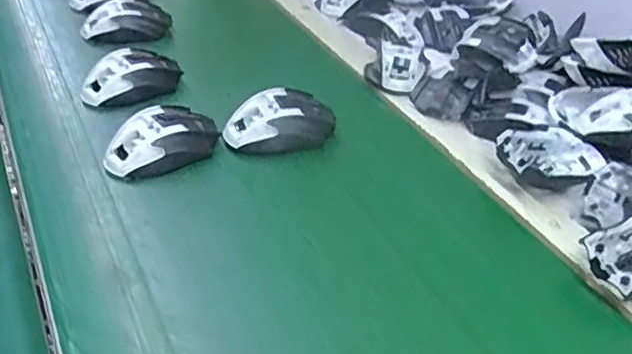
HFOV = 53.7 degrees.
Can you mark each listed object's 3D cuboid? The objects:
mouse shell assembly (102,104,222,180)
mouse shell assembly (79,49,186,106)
[{"bbox_3d":[-0.152,-0.038,0.620,0.116,0.039,0.067,-24,46,-32],"label":"mouse shell assembly"},{"bbox_3d":[-0.213,-0.115,0.719,0.114,0.038,0.066,-15,41,-23],"label":"mouse shell assembly"}]

